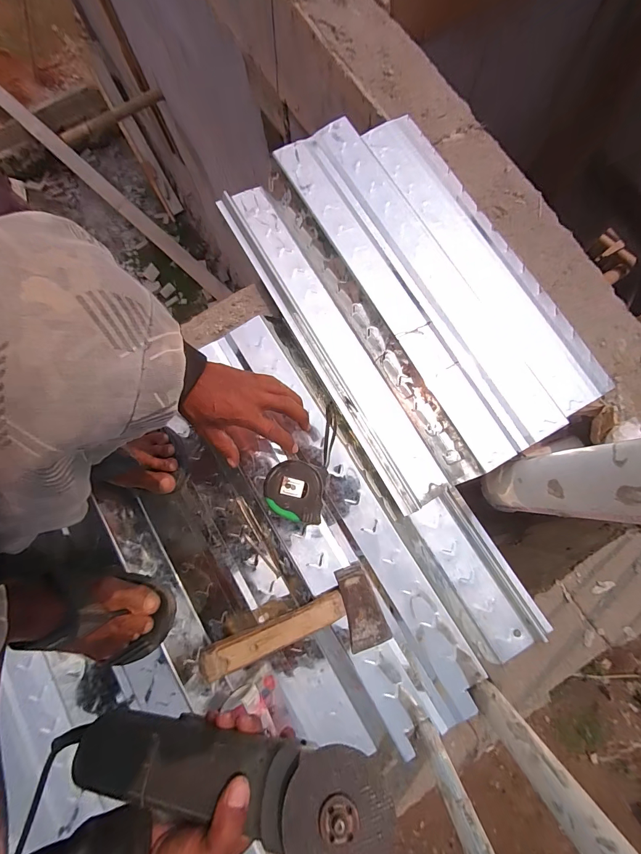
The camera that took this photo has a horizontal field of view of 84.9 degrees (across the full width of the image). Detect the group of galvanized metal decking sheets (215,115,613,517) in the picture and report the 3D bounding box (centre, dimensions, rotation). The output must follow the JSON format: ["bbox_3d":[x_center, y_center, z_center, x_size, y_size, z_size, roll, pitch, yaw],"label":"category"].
[{"bbox_3d":[0.139,-0.219,0.542,0.382,0.049,0.585,-31,81,-5],"label":"group of galvanized metal decking sheets"}]

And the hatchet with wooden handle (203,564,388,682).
[{"bbox_3d":[-0.027,0.270,0.438,0.225,0.027,0.096,-27,78,-3],"label":"hatchet with wooden handle"}]

